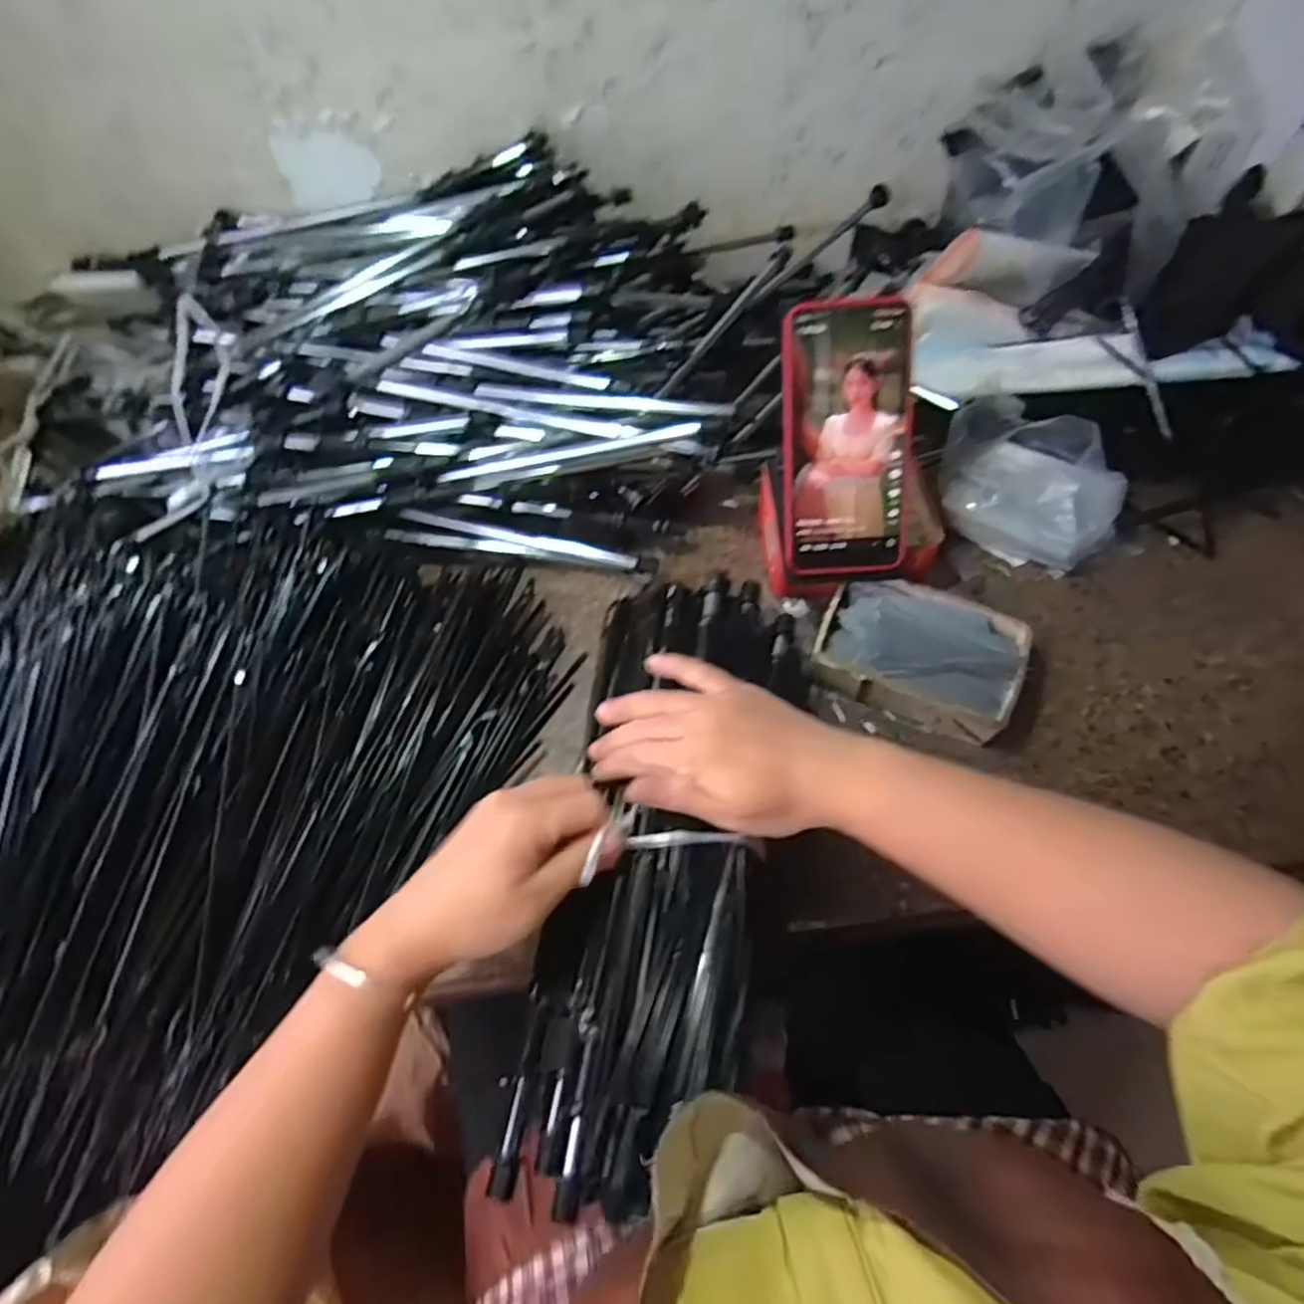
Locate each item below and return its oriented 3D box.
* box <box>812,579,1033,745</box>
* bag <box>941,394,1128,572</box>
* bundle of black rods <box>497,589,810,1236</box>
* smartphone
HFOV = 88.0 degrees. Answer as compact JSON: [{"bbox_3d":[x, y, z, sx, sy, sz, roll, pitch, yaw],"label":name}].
[{"bbox_3d":[0.181,0.000,0.461,0.128,0.035,0.092,21,65,15],"label":"box"},{"bbox_3d":[0.283,-0.125,0.507,0.130,0.071,0.103,38,70,22],"label":"bag"},{"bbox_3d":[0.008,0.104,0.380,0.129,0.065,0.327,8,58,8],"label":"bundle of black rods"},{"bbox_3d":[0.123,-0.131,0.428,0.077,0.163,0.012,-5,17,2],"label":"smartphone"}]

